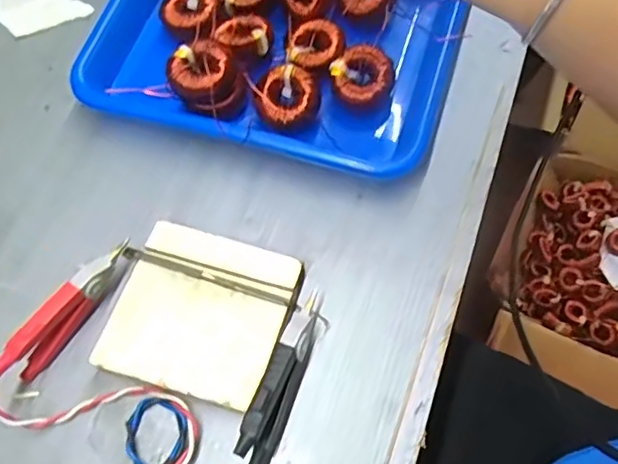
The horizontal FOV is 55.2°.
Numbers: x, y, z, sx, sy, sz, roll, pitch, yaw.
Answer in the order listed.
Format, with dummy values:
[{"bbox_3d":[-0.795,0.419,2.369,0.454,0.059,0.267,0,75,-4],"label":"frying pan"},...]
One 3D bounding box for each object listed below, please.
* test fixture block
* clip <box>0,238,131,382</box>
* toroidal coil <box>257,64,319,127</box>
[{"bbox_3d":[-0.063,0.048,0.349,0.097,0.018,0.092,16,68,9],"label":"test fixture block"},{"bbox_3d":[-0.139,0.046,0.344,0.015,0.036,0.094,32,71,15],"label":"clip"},{"bbox_3d":[-0.014,-0.090,0.389,0.040,0.013,0.041,-1,66,2],"label":"toroidal coil"}]

